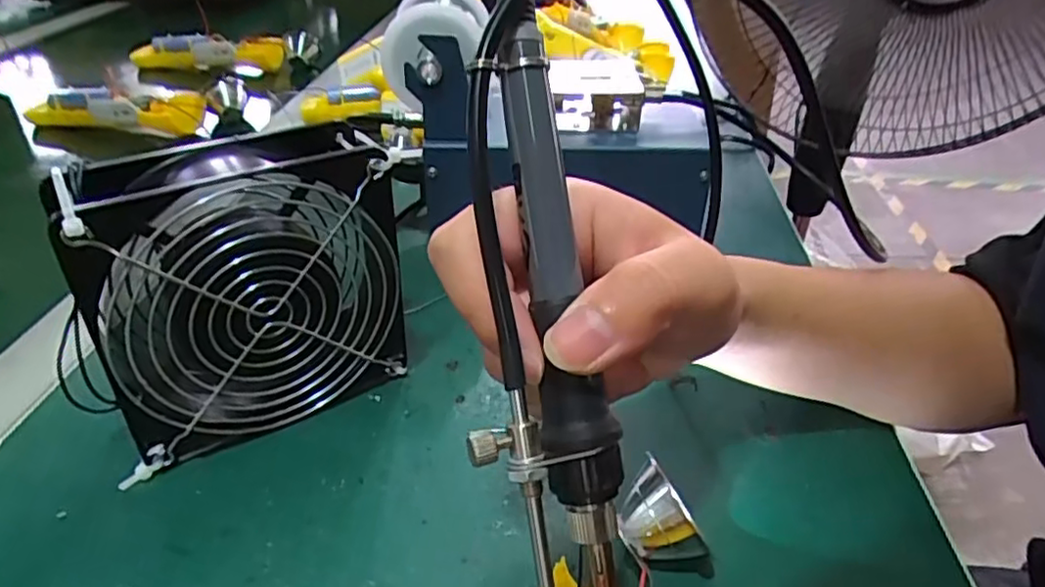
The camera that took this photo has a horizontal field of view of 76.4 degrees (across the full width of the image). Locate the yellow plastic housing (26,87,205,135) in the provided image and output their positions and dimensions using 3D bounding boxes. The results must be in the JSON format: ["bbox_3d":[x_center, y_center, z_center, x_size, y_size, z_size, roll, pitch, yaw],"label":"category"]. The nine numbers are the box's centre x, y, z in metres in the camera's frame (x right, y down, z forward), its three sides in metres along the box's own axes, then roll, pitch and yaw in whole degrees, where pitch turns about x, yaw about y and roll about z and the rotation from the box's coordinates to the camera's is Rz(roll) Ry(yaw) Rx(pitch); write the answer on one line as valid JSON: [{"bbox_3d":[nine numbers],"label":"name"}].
[{"bbox_3d":[-0.371,-0.172,0.612,0.151,0.038,0.064,10,35,12],"label":"yellow plastic housing"}]

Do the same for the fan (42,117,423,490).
[{"bbox_3d":[-0.114,0.000,0.286,0.123,0.122,0.047,-18,39,-28],"label":"fan"}]

